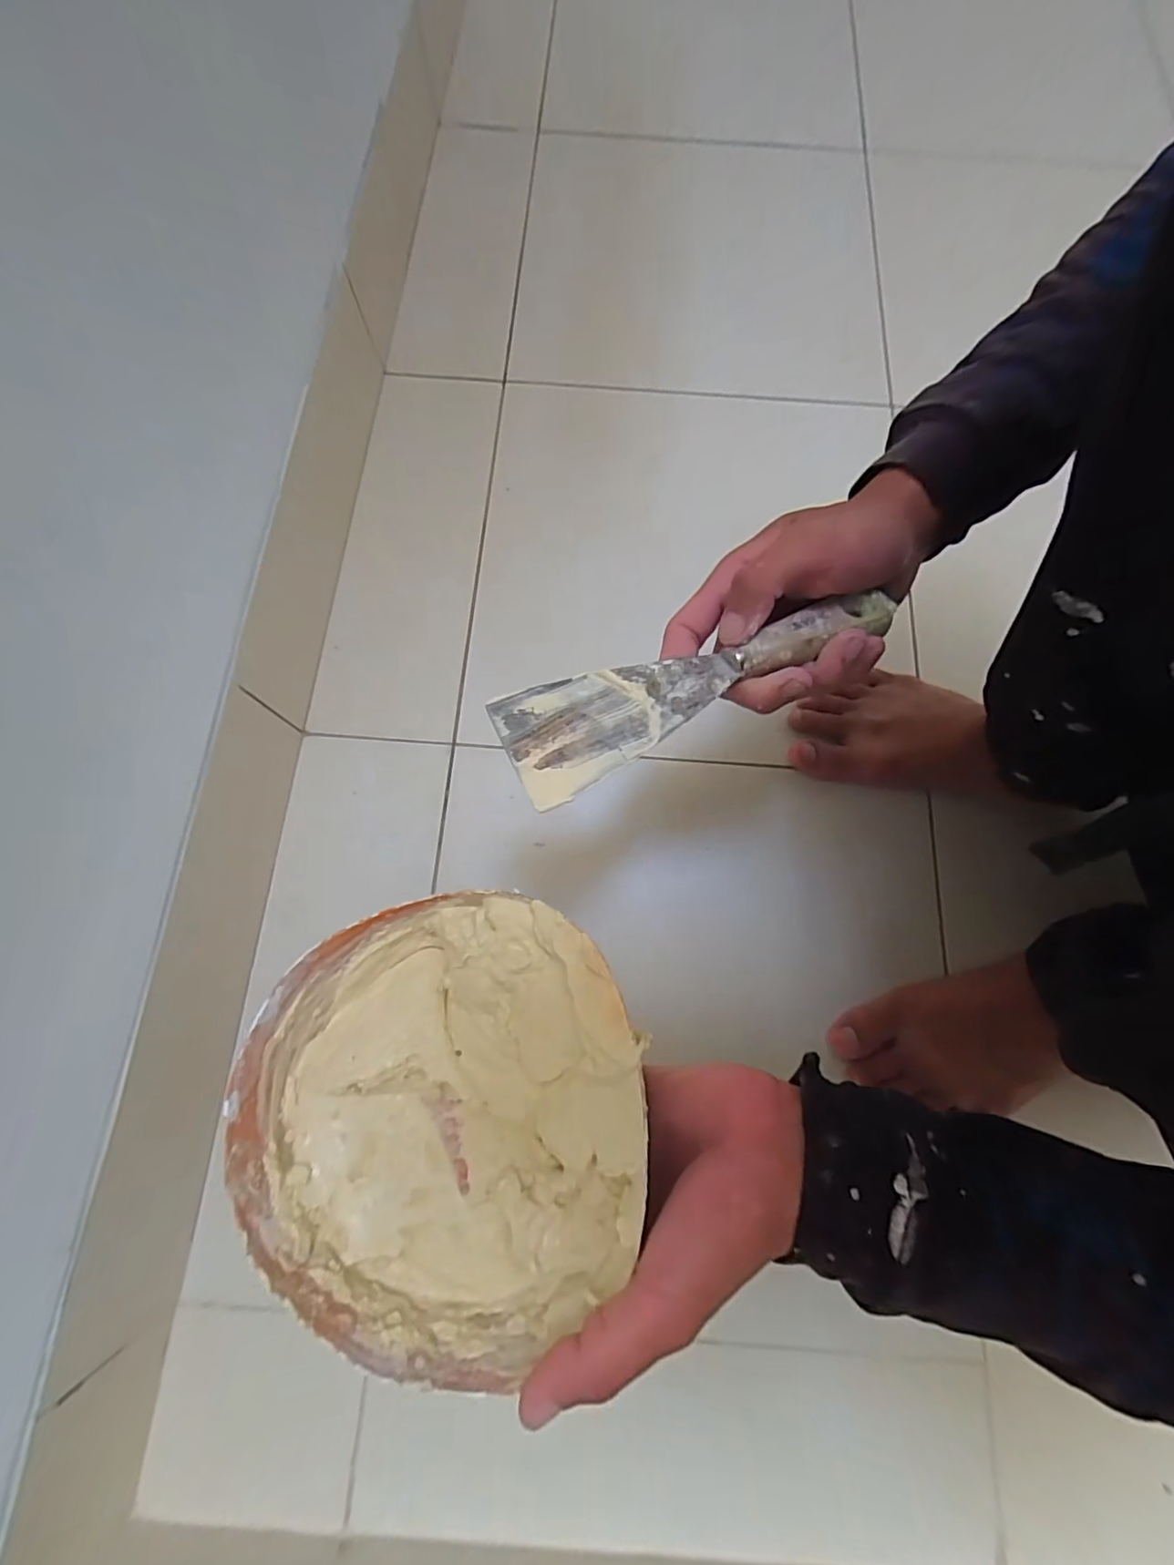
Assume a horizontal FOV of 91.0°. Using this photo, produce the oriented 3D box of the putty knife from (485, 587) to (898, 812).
[{"bbox_3d":[0.055,-0.050,0.277,0.197,0.018,0.065,-23,70,-7],"label":"putty knife"}]

